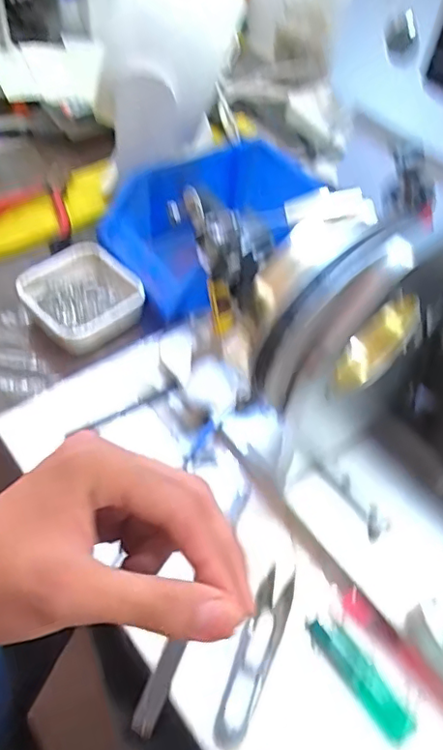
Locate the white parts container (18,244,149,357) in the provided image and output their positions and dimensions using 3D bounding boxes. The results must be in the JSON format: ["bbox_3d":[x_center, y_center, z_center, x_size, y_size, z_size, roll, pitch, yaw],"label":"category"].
[{"bbox_3d":[-0.119,-0.064,0.486,0.088,0.032,0.088,-34,65,-24],"label":"white parts container"}]

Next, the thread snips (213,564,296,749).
[{"bbox_3d":[0.020,0.163,0.337,0.020,0.007,0.104,21,53,11],"label":"thread snips"}]

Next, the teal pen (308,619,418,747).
[{"bbox_3d":[0.081,0.174,0.330,0.018,0.009,0.074,-29,60,-25],"label":"teal pen"}]

